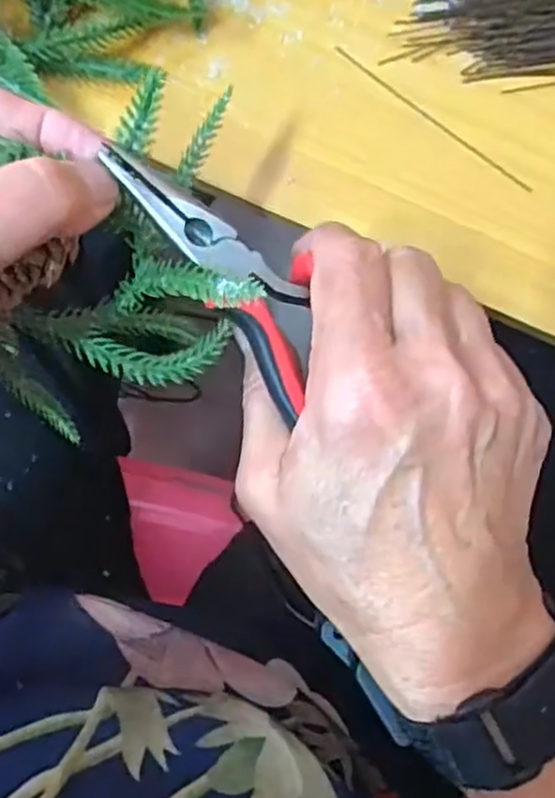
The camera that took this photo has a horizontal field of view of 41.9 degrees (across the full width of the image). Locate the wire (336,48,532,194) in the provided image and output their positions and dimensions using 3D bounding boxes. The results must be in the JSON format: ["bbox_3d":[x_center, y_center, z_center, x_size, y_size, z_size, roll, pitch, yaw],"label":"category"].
[{"bbox_3d":[0.064,-0.115,0.299,0.098,0.004,0.004,37,86,-1],"label":"wire"}]

